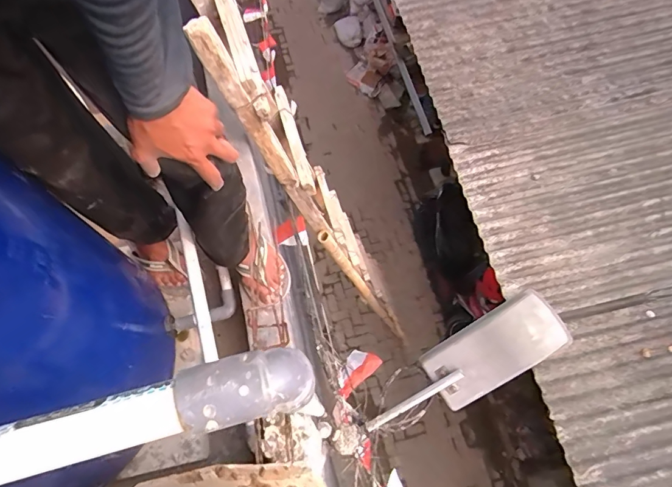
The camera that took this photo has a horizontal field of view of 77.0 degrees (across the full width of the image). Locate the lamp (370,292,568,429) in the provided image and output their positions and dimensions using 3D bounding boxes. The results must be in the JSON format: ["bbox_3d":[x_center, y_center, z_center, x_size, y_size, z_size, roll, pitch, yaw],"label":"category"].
[{"bbox_3d":[0.273,0.291,0.954,0.495,0.066,0.139,-37,71,13],"label":"lamp"}]

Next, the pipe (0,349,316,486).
[{"bbox_3d":[-0.243,0.120,0.187,0.474,0.041,0.032,-14,69,-6],"label":"pipe"}]

